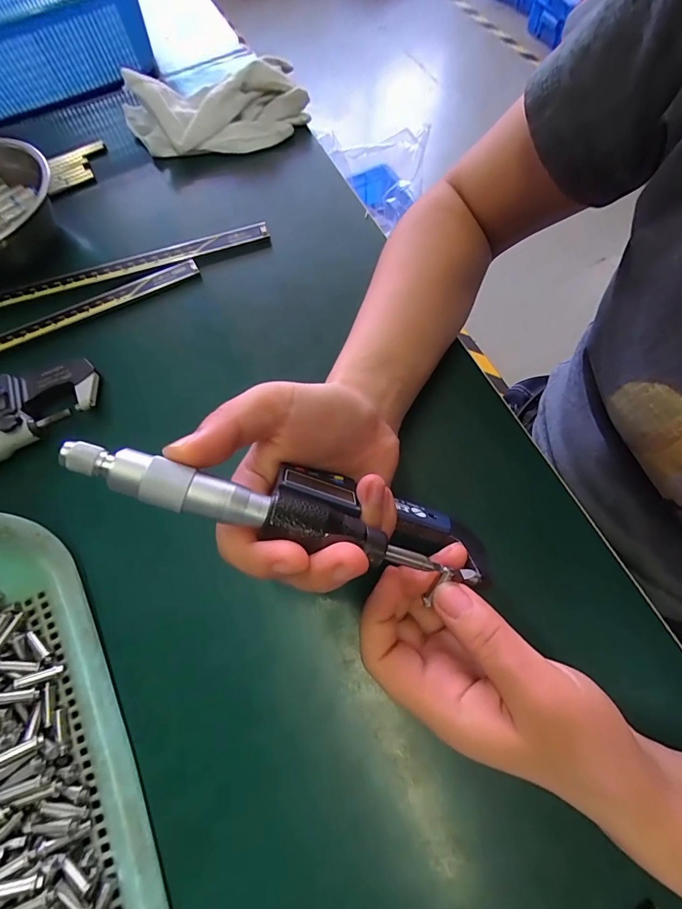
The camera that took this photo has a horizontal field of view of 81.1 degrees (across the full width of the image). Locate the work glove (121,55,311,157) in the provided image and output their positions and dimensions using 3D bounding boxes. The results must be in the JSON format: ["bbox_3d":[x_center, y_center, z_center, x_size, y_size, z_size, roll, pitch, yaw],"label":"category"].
[{"bbox_3d":[-0.119,-0.338,0.391,0.173,0.054,0.086,-23,69,-7],"label":"work glove"}]

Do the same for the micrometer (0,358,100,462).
[{"bbox_3d":[-0.235,-0.024,0.268,0.136,0.017,0.051,-28,69,-9],"label":"micrometer"}]

